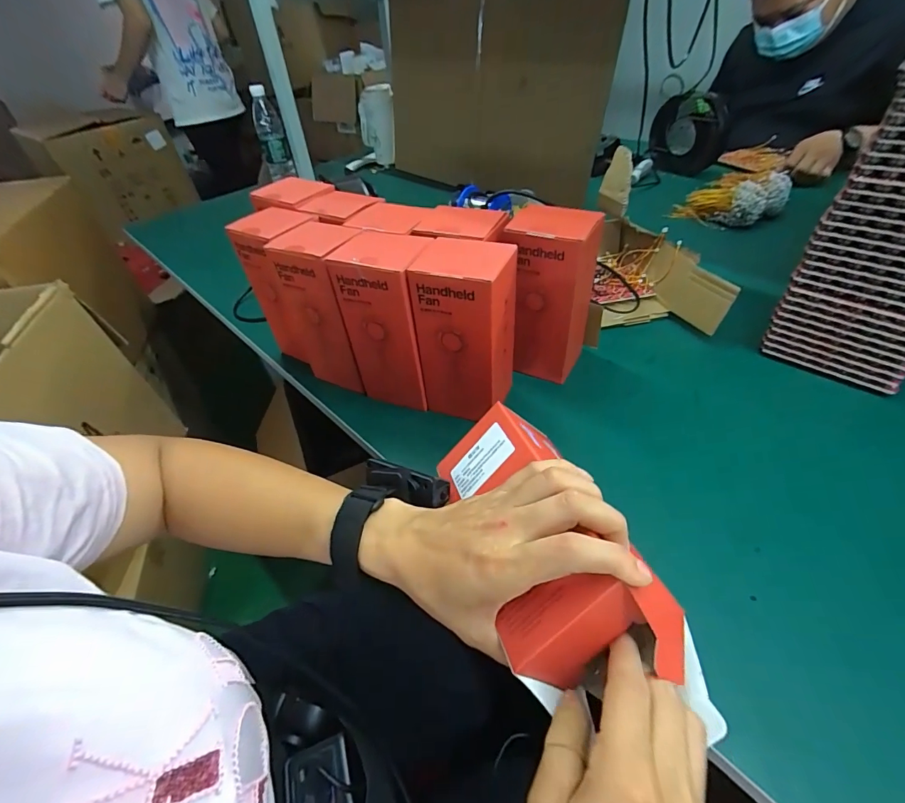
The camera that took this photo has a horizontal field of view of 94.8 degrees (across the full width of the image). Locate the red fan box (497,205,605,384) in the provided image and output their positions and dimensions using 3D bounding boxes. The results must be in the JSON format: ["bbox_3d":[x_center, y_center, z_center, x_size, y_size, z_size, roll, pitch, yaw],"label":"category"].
[{"bbox_3d":[0.112,-0.124,0.488,0.090,0.183,0.082,16,49,22],"label":"red fan box"}]

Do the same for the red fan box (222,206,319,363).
[{"bbox_3d":[-0.209,-0.147,0.547,0.094,0.183,0.089,24,52,28],"label":"red fan box"}]

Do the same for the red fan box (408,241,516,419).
[{"bbox_3d":[0.016,-0.076,0.449,0.092,0.174,0.083,8,47,15],"label":"red fan box"}]

